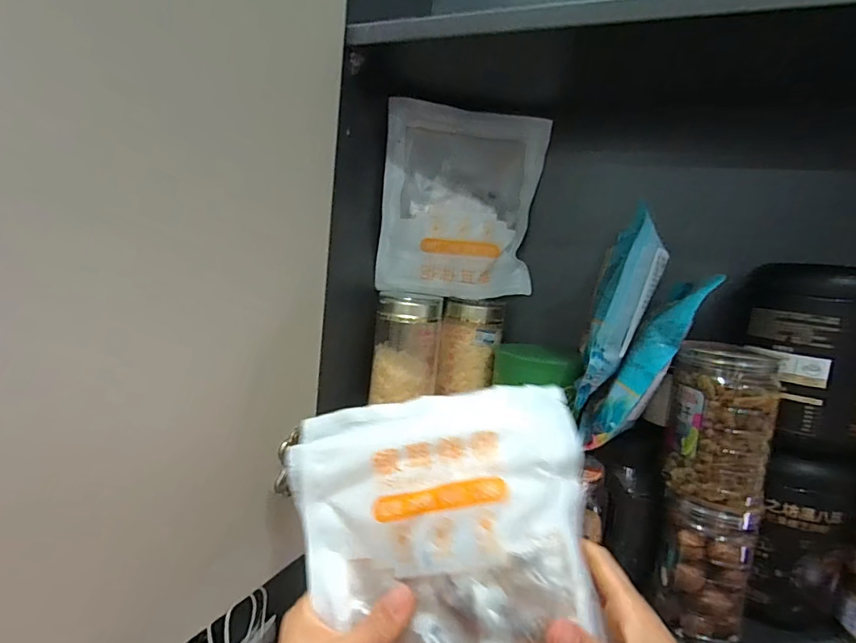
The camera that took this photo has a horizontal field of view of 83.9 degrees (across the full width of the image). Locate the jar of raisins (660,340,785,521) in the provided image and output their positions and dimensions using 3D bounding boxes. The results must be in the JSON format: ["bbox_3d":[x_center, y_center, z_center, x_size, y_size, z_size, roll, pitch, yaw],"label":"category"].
[{"bbox_3d":[0.239,0.082,0.393,0.072,0.120,0.074,10,8,30],"label":"jar of raisins"}]

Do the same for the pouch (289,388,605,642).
[{"bbox_3d":[0.009,0.149,0.280,0.181,0.208,0.023,-12,-25,10],"label":"pouch"}]

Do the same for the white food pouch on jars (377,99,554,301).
[{"bbox_3d":[0.038,-0.131,0.527,0.172,0.200,0.039,6,7,-2],"label":"white food pouch on jars"}]

